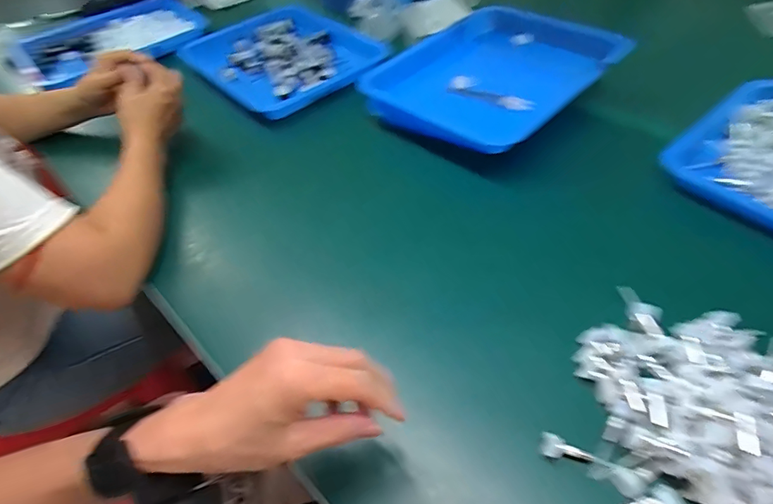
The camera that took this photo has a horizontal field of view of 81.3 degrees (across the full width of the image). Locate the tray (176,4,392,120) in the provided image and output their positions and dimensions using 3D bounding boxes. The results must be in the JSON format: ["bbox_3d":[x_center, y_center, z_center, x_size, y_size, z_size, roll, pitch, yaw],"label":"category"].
[{"bbox_3d":[-0.177,-0.355,0.806,0.283,0.032,0.344,-35,56,-21],"label":"tray"}]

